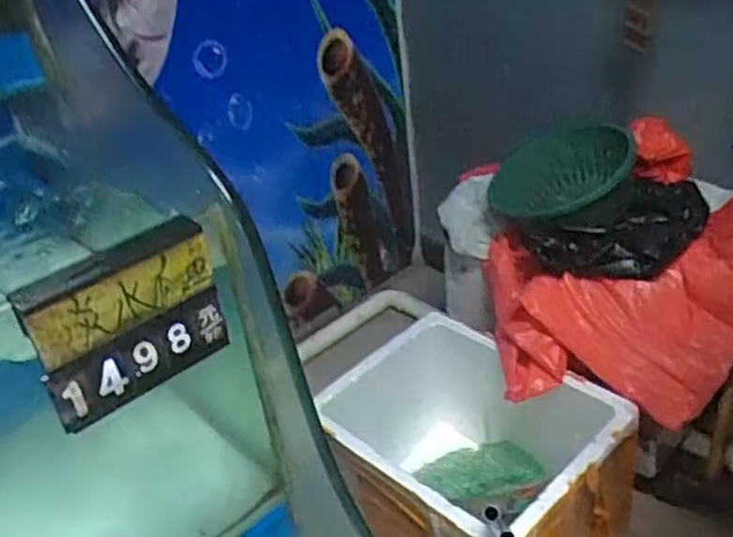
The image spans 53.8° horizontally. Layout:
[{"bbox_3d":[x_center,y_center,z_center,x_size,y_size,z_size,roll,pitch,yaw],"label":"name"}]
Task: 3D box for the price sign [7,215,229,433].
[{"bbox_3d":[-0.145,0.032,0.450,0.117,0.103,0.010,-26,41,-29],"label":"price sign"}]

